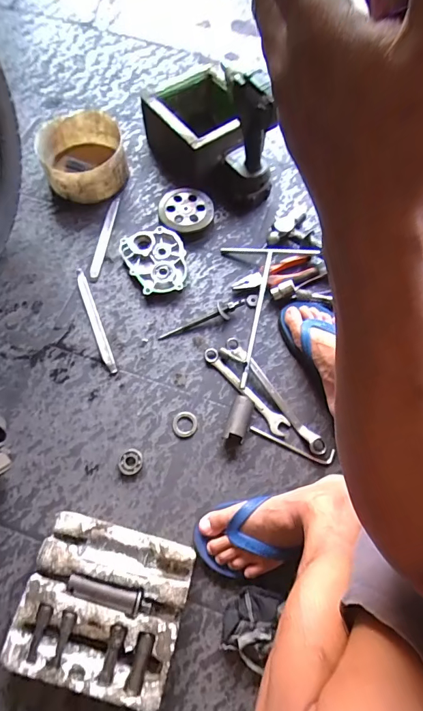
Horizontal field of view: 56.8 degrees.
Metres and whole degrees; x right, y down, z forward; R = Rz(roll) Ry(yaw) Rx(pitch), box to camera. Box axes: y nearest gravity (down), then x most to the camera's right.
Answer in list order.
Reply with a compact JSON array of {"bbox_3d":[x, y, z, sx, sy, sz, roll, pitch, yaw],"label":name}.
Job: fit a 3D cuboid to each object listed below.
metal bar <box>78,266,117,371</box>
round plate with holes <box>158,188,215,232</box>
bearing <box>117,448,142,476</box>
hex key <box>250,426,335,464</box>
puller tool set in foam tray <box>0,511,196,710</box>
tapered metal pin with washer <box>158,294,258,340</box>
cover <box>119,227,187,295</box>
[{"bbox_3d":[-0.222,-0.068,0.743,0.021,0.014,0.225,-20,70,-11],"label":"metal bar"},{"bbox_3d":[-0.053,-0.296,0.815,0.110,0.036,0.102,1,67,-3],"label":"round plate with holes"},{"bbox_3d":[-0.133,0.174,0.641,0.039,0.010,0.040,1,67,-3],"label":"bearing"},{"bbox_3d":[0.135,0.150,0.662,0.144,0.009,0.024,18,68,4],"label":"hex key"},{"bbox_3d":[-0.147,0.344,0.550,0.209,0.053,0.189,15,67,3],"label":"puller tool set in foam tray"},{"bbox_3d":[-0.004,-0.071,0.735,0.198,0.022,0.027,-24,71,-12],"label":"tapered metal pin with washer"},{"bbox_3d":[-0.110,-0.190,0.777,0.111,0.035,0.153,-23,70,-12],"label":"cover"}]

